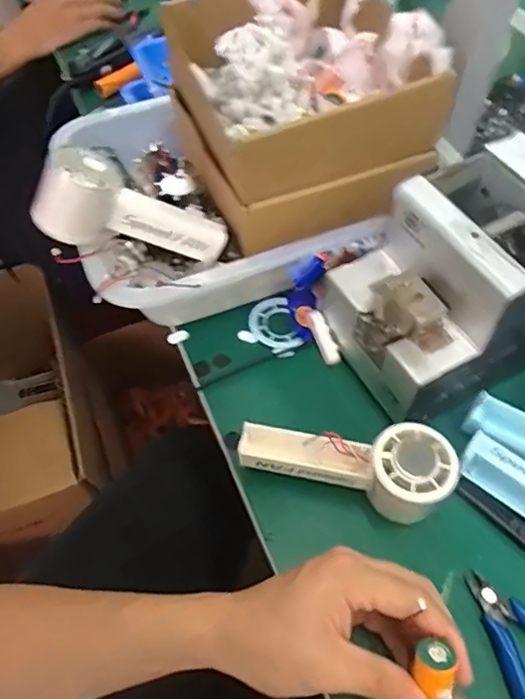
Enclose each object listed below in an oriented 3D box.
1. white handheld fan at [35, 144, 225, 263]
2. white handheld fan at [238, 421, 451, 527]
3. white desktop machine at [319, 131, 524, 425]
[{"bbox_3d":[-0.107,-0.115,0.471,0.153,0.065,0.056,14,52,-22],"label":"white handheld fan"},{"bbox_3d":[0.060,0.080,0.415,0.146,0.057,0.053,16,57,12],"label":"white handheld fan"},{"bbox_3d":[0.157,-0.053,0.445,0.171,0.147,0.130,-23,58,-14],"label":"white desktop machine"}]

